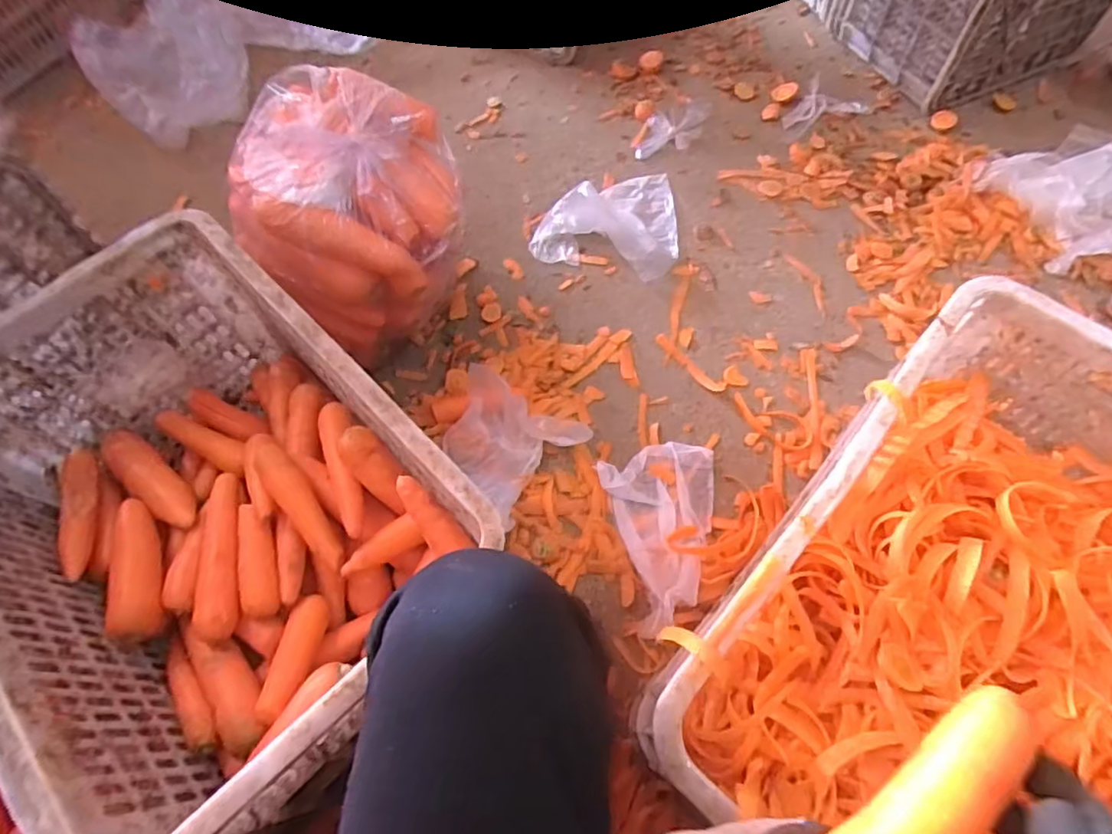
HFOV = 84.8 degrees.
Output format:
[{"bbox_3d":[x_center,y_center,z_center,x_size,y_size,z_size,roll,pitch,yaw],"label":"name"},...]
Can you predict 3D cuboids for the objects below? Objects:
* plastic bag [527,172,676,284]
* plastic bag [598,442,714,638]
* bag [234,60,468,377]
[{"bbox_3d":[0.096,-0.323,0.935,0.215,0.065,0.221,20,67,12],"label":"plastic bag"},{"bbox_3d":[0.116,0.132,0.711,0.139,0.039,0.240,5,51,5],"label":"plastic bag"},{"bbox_3d":[-0.227,-0.210,0.758,0.247,0.308,0.204,-24,65,-8],"label":"bag"}]

